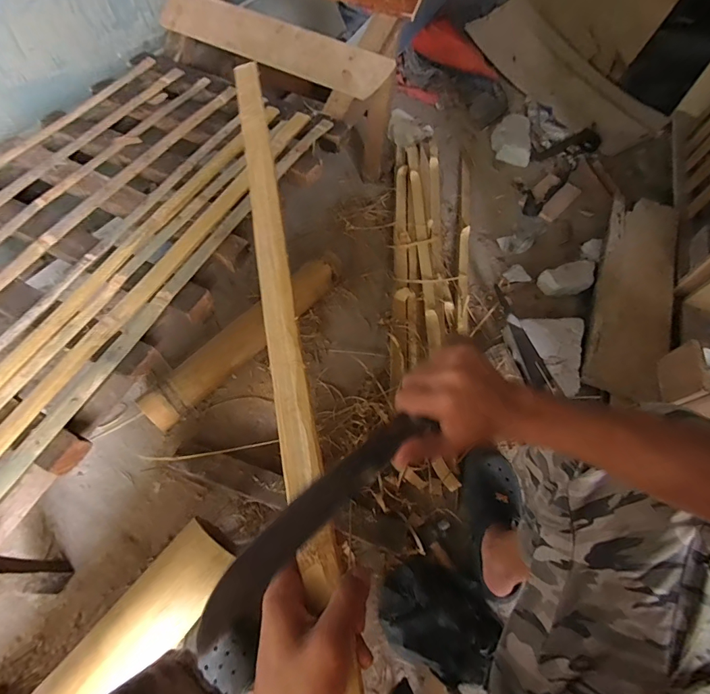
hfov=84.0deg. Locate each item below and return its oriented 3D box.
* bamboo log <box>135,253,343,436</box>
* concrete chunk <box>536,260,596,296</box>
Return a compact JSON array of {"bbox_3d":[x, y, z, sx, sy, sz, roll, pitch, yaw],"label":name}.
[{"bbox_3d":[-0.249,-0.037,0.959,0.087,0.072,0.584,36,65,17],"label":"bamboo log"},{"bbox_3d":[0.603,-0.189,1.096,0.160,0.052,0.093,-17,67,0],"label":"concrete chunk"}]

